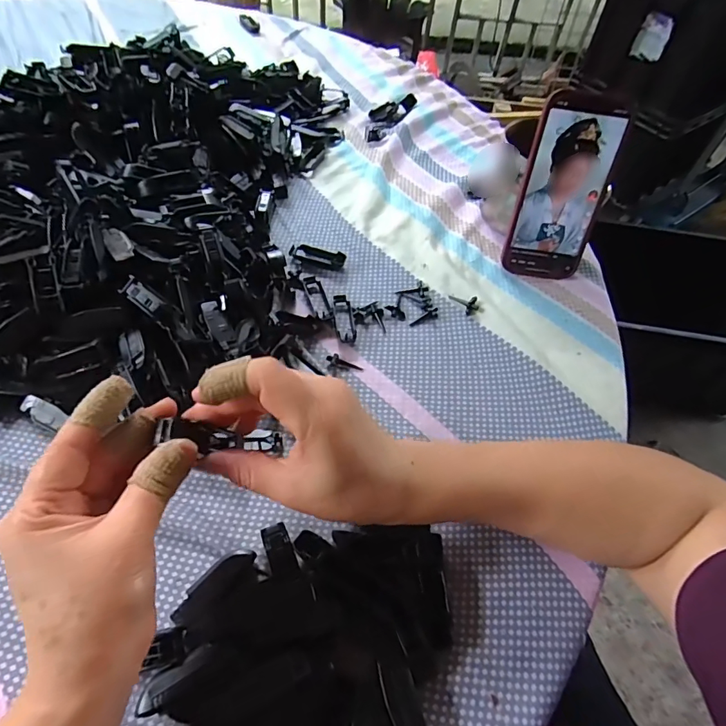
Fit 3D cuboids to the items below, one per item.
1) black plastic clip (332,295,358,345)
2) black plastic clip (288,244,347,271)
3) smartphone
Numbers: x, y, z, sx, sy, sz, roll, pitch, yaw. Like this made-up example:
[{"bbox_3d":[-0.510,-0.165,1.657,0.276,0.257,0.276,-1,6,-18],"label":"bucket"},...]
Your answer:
[{"bbox_3d":[-0.016,-0.040,0.402,0.017,0.006,0.049,-8,58,-10],"label":"black plastic clip"},{"bbox_3d":[-0.044,-0.103,0.442,0.053,0.009,0.016,17,58,6],"label":"black plastic clip"},{"bbox_3d":[0.183,-0.155,0.418,0.074,0.158,0.015,8,30,0],"label":"smartphone"}]

